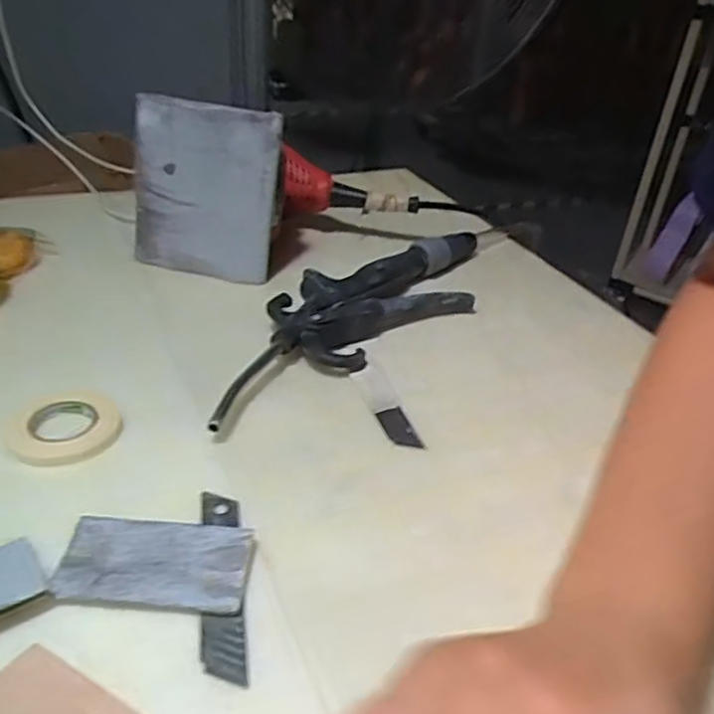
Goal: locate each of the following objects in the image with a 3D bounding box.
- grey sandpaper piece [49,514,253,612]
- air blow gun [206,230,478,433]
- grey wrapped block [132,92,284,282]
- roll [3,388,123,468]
[{"bbox_3d":[-0.087,0.089,0.295,0.079,0.008,0.040,4,33,0],"label":"grey sandpaper piece"},{"bbox_3d":[0.005,-0.035,0.482,0.082,0.027,0.301,31,41,35],"label":"air blow gun"},{"bbox_3d":[-0.113,-0.123,0.512,0.112,0.123,0.022,11,34,10],"label":"grey wrapped block"},{"bbox_3d":[-0.155,0.037,0.366,0.055,0.010,0.054,3,33,-2],"label":"roll"}]

